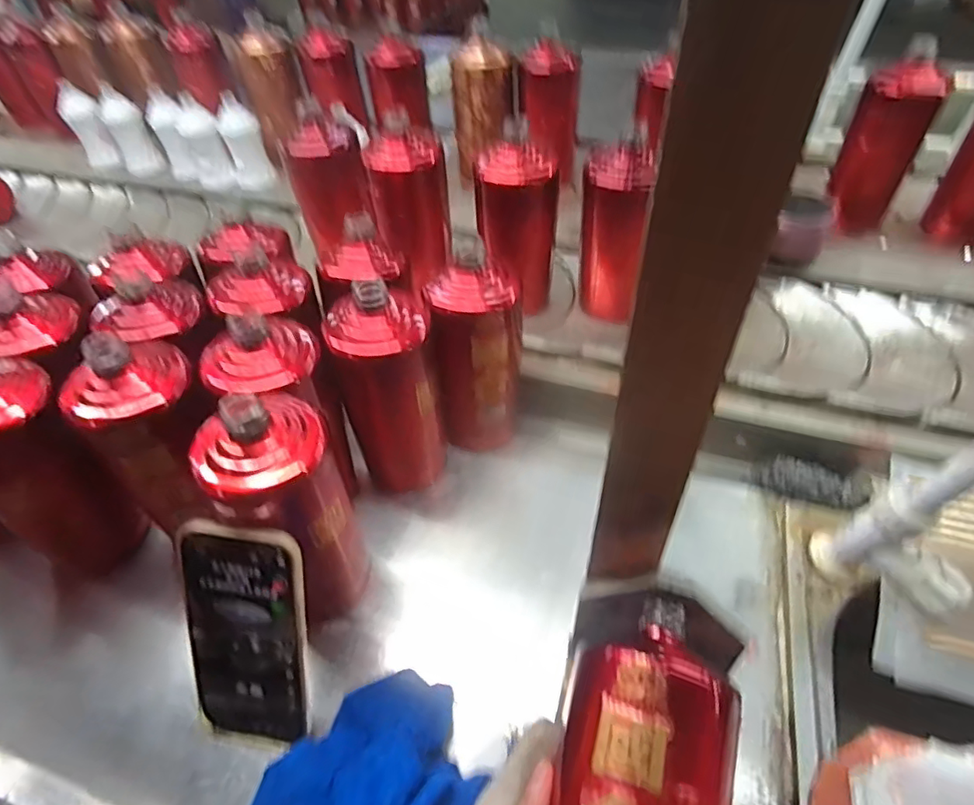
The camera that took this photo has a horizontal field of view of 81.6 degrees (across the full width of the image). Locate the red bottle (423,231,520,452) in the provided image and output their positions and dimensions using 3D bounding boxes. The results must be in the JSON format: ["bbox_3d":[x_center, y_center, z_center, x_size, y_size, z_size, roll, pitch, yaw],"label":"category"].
[{"bbox_3d":[-0.008,-0.031,0.504,0.079,0.177,0.068,0,48,4],"label":"red bottle"}]

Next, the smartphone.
[{"bbox_3d":[-0.154,0.156,0.364,0.081,0.169,0.009,9,19,6],"label":"smartphone"}]

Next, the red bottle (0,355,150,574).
[{"bbox_3d":[-0.347,0.054,0.442,0.068,0.195,0.085,34,58,29],"label":"red bottle"}]

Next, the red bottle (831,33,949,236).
[{"bbox_3d":[0.451,-0.289,0.639,0.059,0.189,0.067,-8,48,-2],"label":"red bottle"}]

